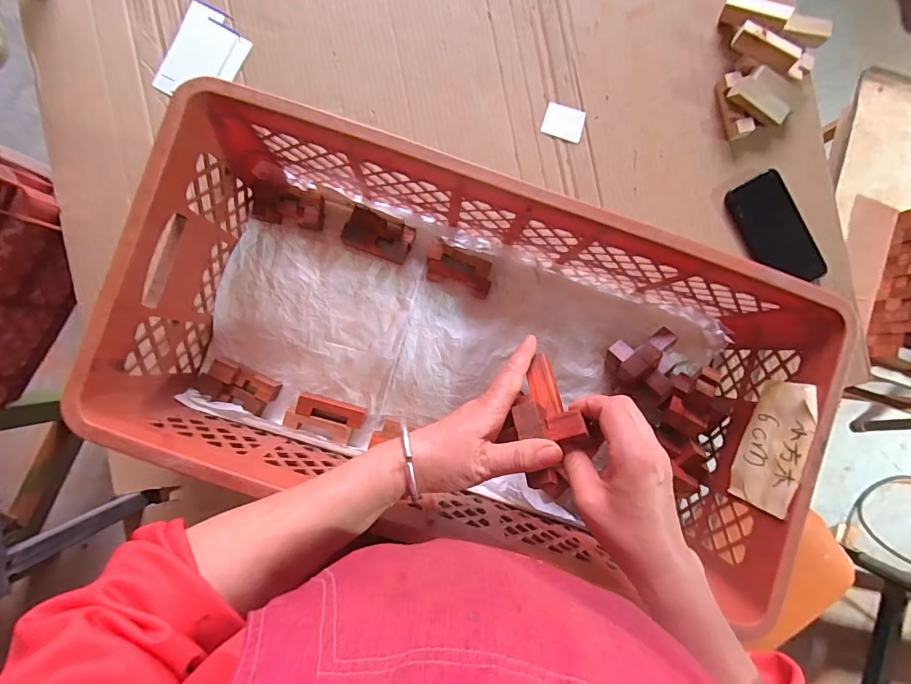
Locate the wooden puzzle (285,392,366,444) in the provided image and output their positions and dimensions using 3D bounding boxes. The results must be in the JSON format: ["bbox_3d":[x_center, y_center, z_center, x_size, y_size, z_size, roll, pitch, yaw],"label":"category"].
[{"bbox_3d":[-0.156,0.090,0.523,0.087,0.024,0.044,18,87,-4],"label":"wooden puzzle"}]

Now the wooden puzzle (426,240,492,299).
[{"bbox_3d":[0.005,-0.089,0.537,0.085,0.026,0.044,18,87,-4],"label":"wooden puzzle"}]

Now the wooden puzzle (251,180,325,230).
[{"bbox_3d":[-0.203,-0.167,0.527,0.083,0.025,0.046,8,88,-4],"label":"wooden puzzle"}]

